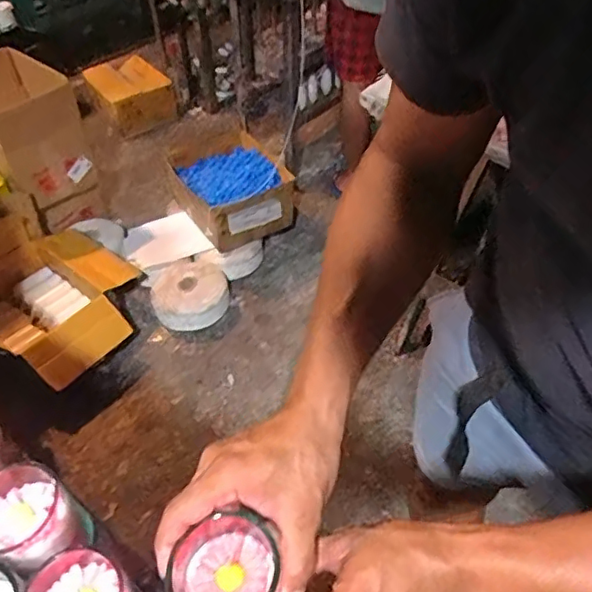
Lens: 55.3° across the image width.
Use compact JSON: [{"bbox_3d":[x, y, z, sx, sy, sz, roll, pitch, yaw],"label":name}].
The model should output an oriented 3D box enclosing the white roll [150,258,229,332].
[{"bbox_3d":[-0.314,-0.010,1.678,0.213,0.096,0.226,-1,47,2],"label":"white roll"}]

